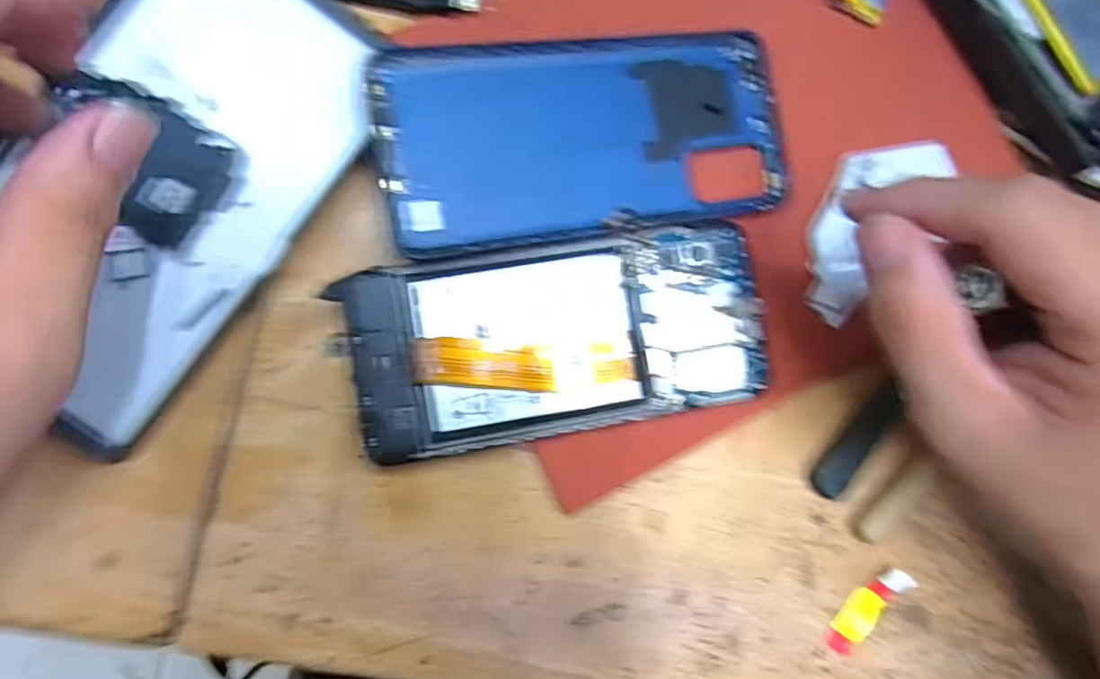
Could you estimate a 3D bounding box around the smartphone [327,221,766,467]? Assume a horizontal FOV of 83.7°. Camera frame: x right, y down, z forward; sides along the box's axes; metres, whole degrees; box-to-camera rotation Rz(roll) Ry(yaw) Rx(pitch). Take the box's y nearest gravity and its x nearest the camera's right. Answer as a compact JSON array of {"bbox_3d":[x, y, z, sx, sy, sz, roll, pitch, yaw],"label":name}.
[{"bbox_3d":[0.006,-0.001,0.234,0.156,0.015,0.070,-10,90,-8],"label":"smartphone"}]

